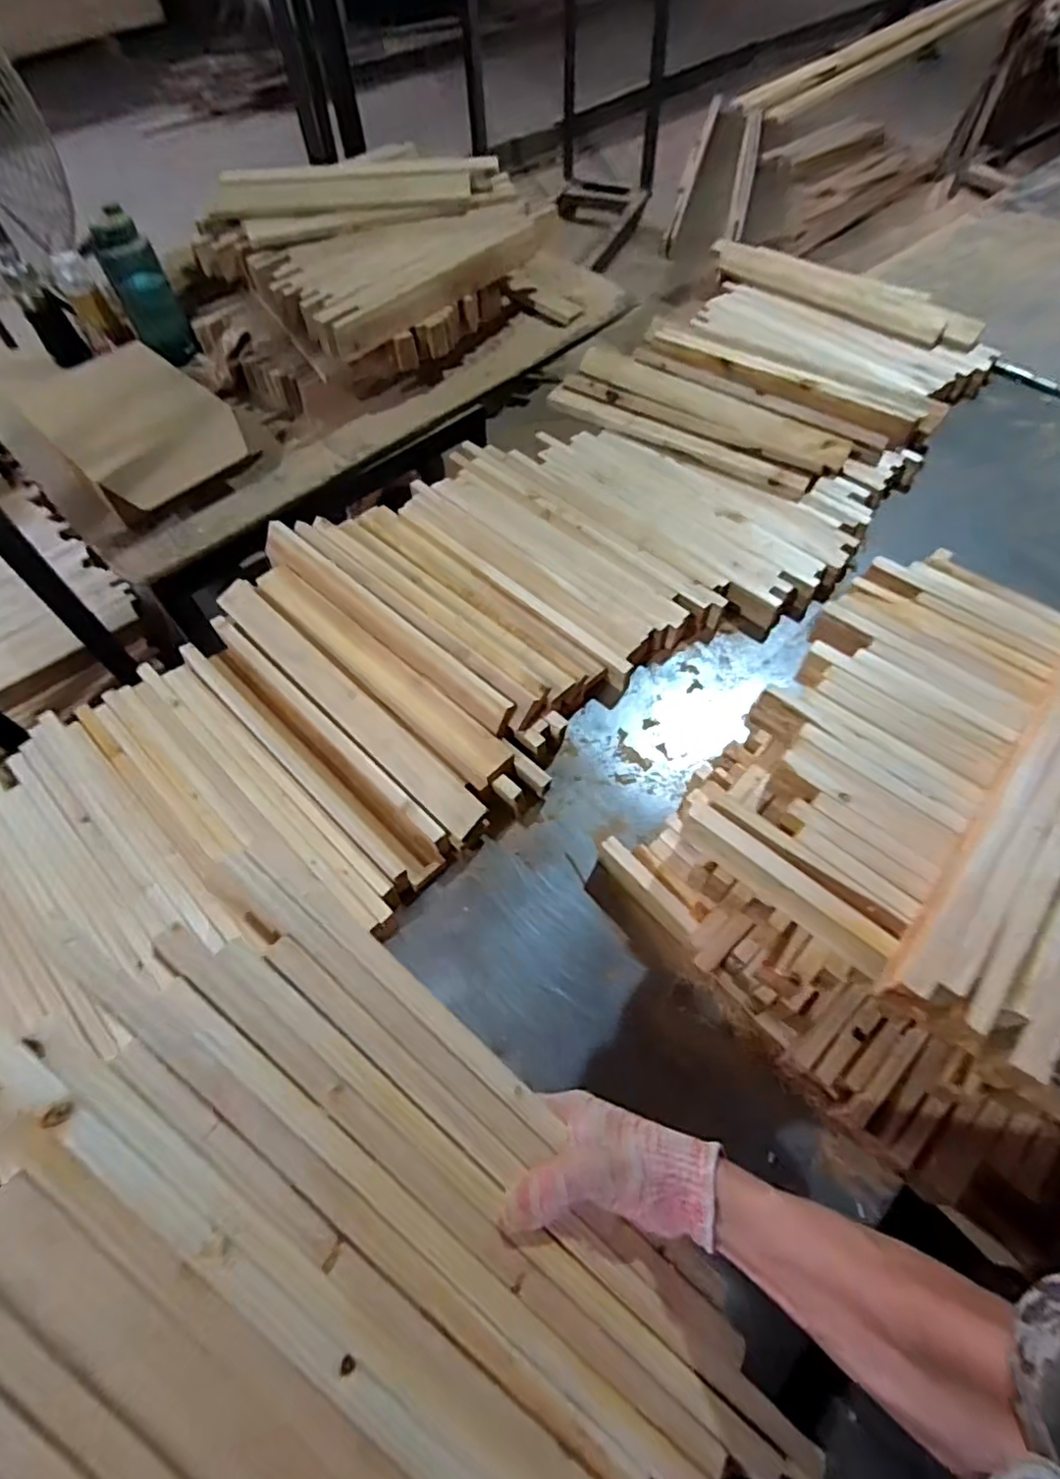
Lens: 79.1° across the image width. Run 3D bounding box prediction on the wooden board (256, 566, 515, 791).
[{"bbox_3d":[-0.221,-0.100,0.879,0.488,0.025,0.066,38,67,21],"label":"wooden board"}]

